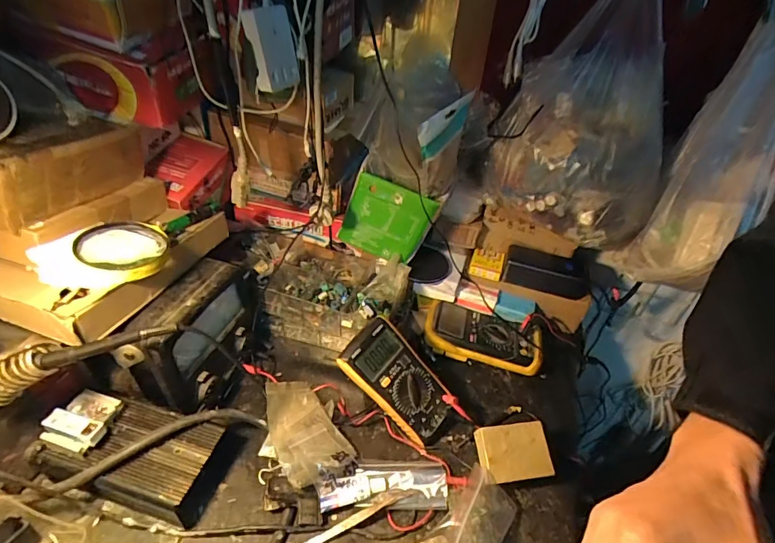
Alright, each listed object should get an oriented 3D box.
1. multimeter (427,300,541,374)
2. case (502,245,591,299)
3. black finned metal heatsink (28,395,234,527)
[{"bbox_3d":[0.155,0.105,0.708,0.187,0.044,0.094,12,39,8],"label":"multimeter"},{"bbox_3d":[0.270,0.003,0.730,0.139,0.052,0.043,14,40,11],"label":"case"},{"bbox_3d":[-0.300,0.225,0.521,0.185,0.068,0.105,11,39,7],"label":"black finned metal heatsink"}]

